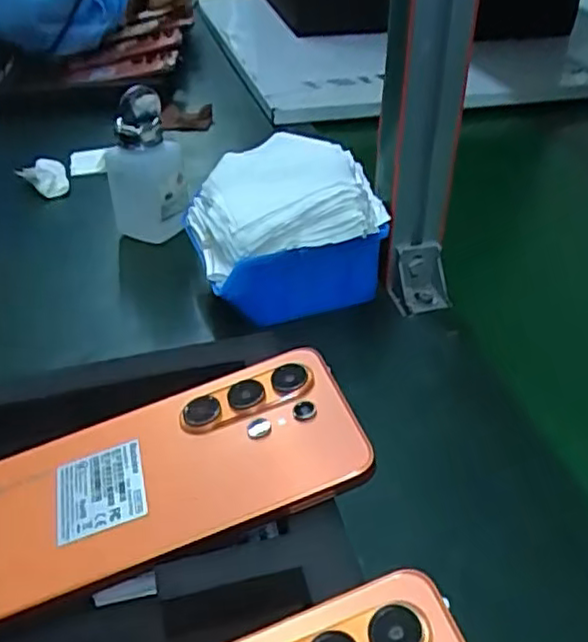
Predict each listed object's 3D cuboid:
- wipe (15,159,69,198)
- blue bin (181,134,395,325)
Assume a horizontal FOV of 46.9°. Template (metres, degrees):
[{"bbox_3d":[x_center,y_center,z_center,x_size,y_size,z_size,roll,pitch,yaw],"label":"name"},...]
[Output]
[{"bbox_3d":[-0.265,-0.150,0.719,0.047,0.023,0.050,-18,40,-23],"label":"wipe"},{"bbox_3d":[-0.007,-0.073,0.515,0.135,0.098,0.121,-6,36,-9],"label":"blue bin"}]

